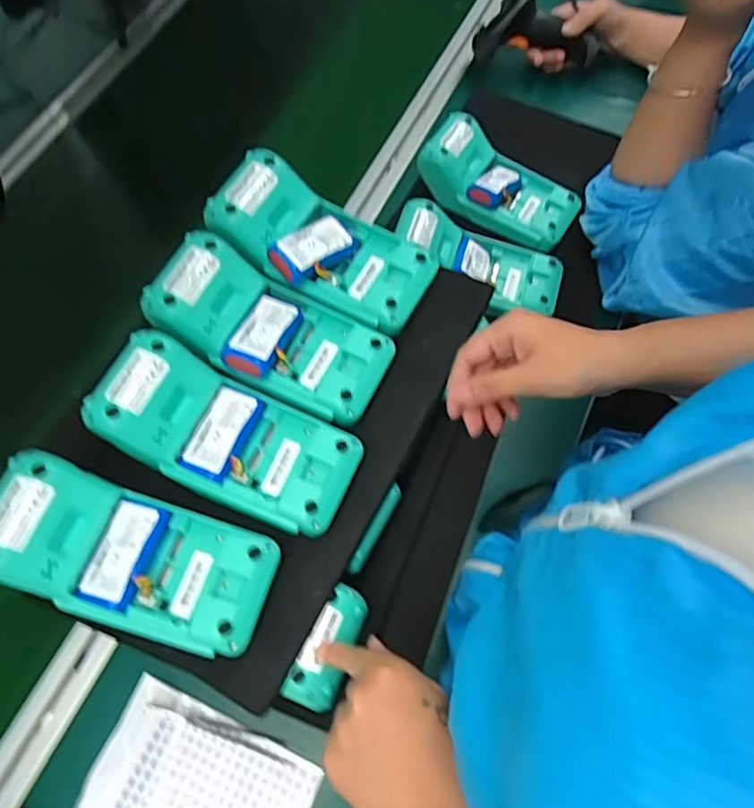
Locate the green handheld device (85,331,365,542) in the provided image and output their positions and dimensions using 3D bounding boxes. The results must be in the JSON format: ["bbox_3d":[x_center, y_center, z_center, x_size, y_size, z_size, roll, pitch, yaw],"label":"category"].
[{"bbox_3d":[-0.101,0.022,0.401,0.172,0.034,0.080,28,69,-4],"label":"green handheld device"}]

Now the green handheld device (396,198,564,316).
[{"bbox_3d":[0.104,-0.150,0.603,0.177,0.043,0.086,26,68,-6],"label":"green handheld device"}]

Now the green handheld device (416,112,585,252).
[{"bbox_3d":[0.132,-0.239,0.649,0.176,0.051,0.087,32,70,-3],"label":"green handheld device"}]

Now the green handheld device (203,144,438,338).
[{"bbox_3d":[-0.042,-0.125,0.458,0.171,0.033,0.079,31,70,-1],"label":"green handheld device"}]

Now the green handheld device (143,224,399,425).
[{"bbox_3d":[-0.078,-0.055,0.433,0.173,0.033,0.081,28,69,-4],"label":"green handheld device"}]

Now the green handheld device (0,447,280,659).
[{"bbox_3d":[-0.156,0.098,0.368,0.176,0.040,0.083,23,68,-6],"label":"green handheld device"}]

